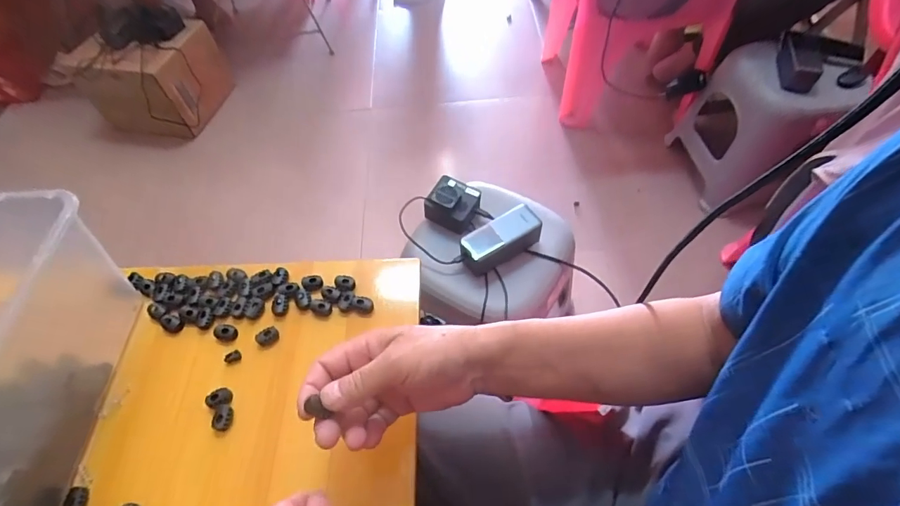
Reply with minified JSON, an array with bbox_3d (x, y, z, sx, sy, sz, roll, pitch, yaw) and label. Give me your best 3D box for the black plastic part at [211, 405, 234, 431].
[{"bbox_3d":[-0.210,0.153,0.405,0.016,0.008,0.020,-1,56,2],"label":"black plastic part"}]

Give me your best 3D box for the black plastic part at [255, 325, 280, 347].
[{"bbox_3d":[-0.187,0.084,0.448,0.023,0.010,0.018,-18,57,-10],"label":"black plastic part"}]

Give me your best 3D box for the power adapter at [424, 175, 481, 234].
[{"bbox_3d":[0.005,-0.087,0.755,0.078,0.056,0.078,22,60,17],"label":"power adapter"}]

